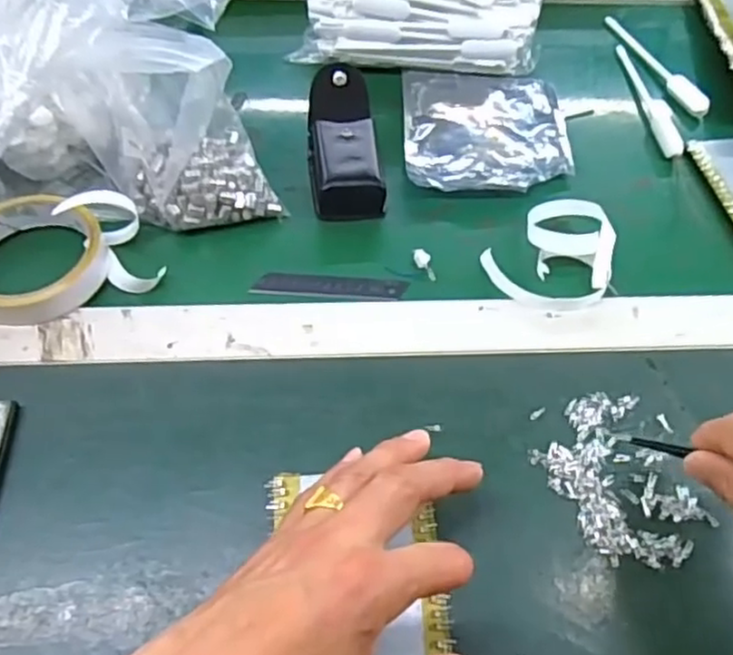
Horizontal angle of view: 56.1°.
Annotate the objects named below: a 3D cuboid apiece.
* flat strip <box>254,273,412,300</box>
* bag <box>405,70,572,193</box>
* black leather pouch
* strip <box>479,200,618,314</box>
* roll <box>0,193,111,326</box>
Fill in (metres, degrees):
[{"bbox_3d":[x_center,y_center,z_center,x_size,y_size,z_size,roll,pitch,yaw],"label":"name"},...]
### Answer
[{"bbox_3d":[-0.024,-0.027,0.456,0.100,0.004,0.019,3,57,0],"label":"flat strip"},{"bbox_3d":[0.093,-0.152,0.532,0.126,0.015,0.130,1,57,-1],"label":"bag"},{"bbox_3d":[-0.018,-0.138,0.509,0.049,0.033,0.128,-6,58,-6],"label":"black leather pouch"},{"bbox_3d":[0.130,-0.048,0.460,0.090,0.018,0.075,-37,66,-22],"label":"strip"},{"bbox_3d":[-0.214,-0.047,0.436,0.089,0.022,0.096,2,56,-3],"label":"roll"}]

